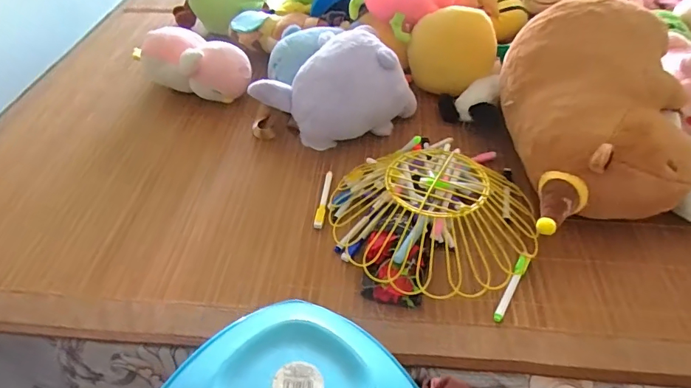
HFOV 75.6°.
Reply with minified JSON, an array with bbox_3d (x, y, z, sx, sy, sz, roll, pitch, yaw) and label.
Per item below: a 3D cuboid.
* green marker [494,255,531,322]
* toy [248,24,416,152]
[{"bbox_3d":[0.208,0.119,0.559,0.014,0.013,0.103,25,52,24],"label":"green marker"},{"bbox_3d":[-0.020,-0.175,0.758,0.226,0.149,0.184,-35,54,-28],"label":"toy"}]

